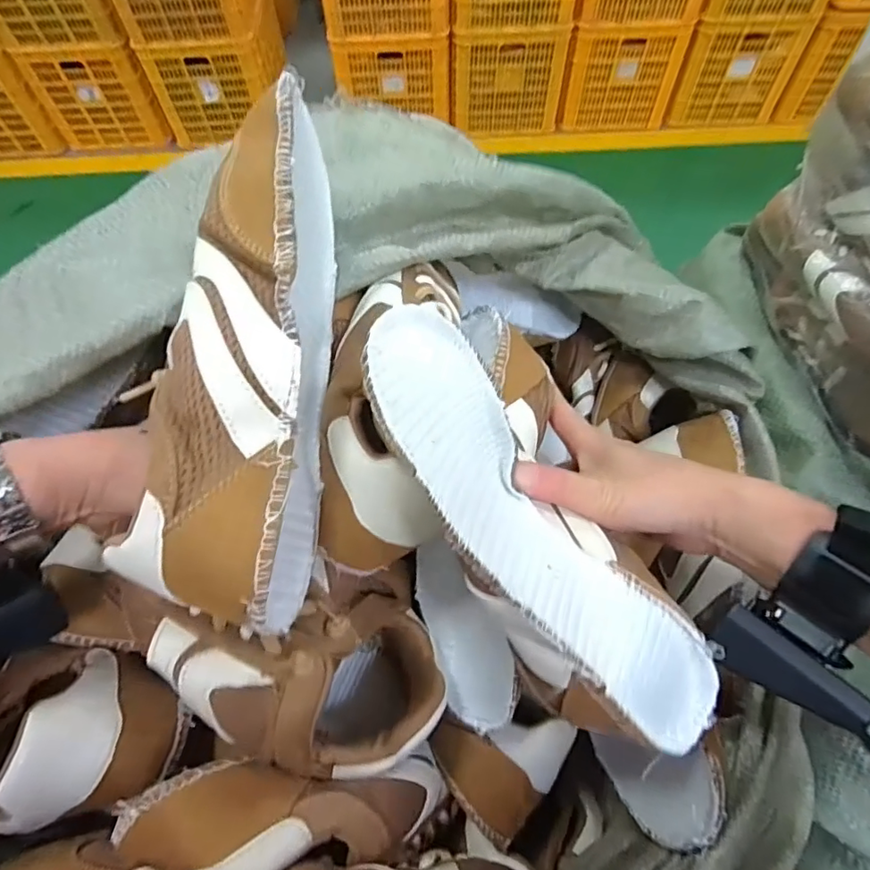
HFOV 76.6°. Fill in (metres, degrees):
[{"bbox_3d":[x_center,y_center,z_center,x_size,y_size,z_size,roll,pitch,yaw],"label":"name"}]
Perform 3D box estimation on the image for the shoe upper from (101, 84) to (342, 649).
[{"bbox_3d":[-0.082,-0.032,0.239,0.059,0.078,0.211,3,75,3],"label":"shoe upper"}]

